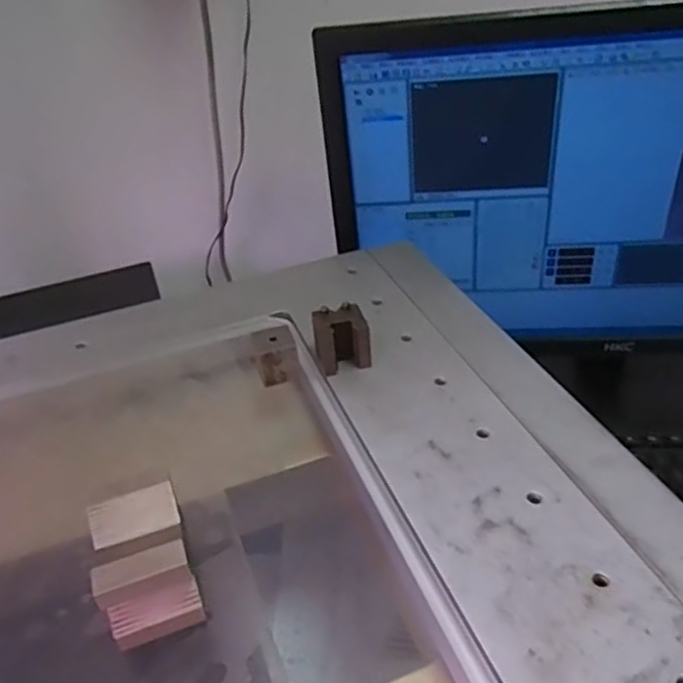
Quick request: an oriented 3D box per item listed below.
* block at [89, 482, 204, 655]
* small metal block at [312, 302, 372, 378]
[{"bbox_3d":[-0.086,0.094,0.290,0.043,0.039,0.055,-16,37,-15],"label":"block"},{"bbox_3d":[0.000,-0.001,0.427,0.032,0.033,0.029,-11,36,-8],"label":"small metal block"}]

